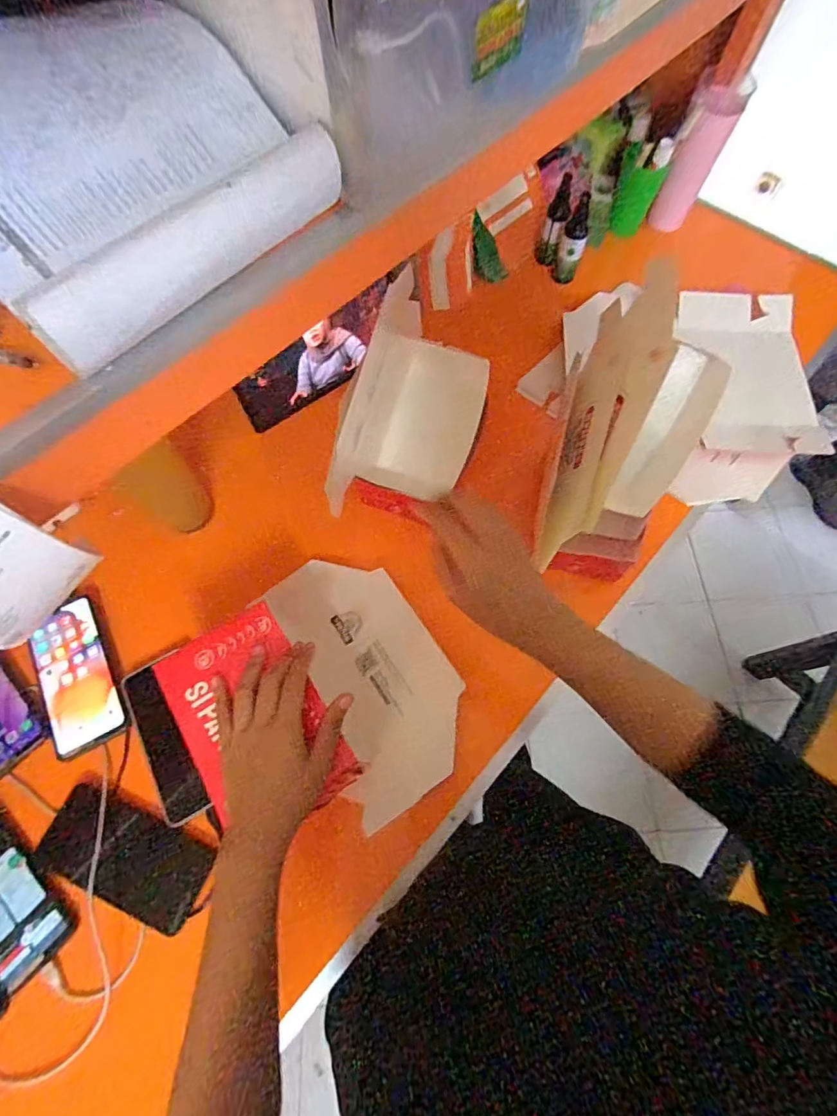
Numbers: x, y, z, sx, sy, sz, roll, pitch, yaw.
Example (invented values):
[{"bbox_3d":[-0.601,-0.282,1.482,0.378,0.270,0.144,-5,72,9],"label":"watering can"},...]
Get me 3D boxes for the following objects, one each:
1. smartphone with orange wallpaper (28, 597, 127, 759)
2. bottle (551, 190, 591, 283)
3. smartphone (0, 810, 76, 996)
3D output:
[{"bbox_3d":[-0.385,0.130,0.556,0.074,0.007,0.162,-24,71,-10],"label":"smartphone with orange wallpaper"},{"bbox_3d":[0.234,-0.477,0.766,0.039,0.122,0.037,11,69,3],"label":"bottle"},{"bbox_3d":[-0.410,0.323,0.484,0.167,0.016,0.075,38,72,13],"label":"smartphone"}]

